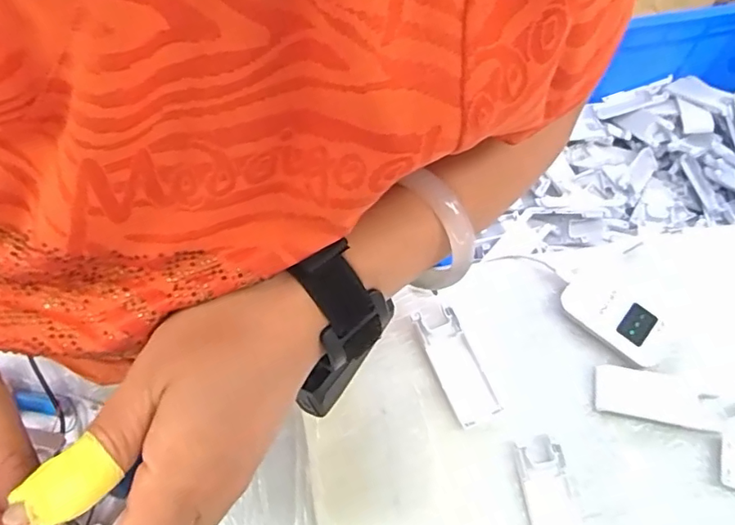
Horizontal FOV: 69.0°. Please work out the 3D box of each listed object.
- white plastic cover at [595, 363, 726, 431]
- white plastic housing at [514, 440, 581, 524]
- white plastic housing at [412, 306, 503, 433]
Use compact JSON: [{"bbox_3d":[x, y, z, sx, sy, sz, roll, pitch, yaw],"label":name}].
[{"bbox_3d":[0.249,0.116,0.461,0.104,0.007,0.042,10,67,3],"label":"white plastic cover"},{"bbox_3d":[0.147,0.196,0.421,0.039,0.012,0.100,-7,67,-5],"label":"white plastic housing"},{"bbox_3d":[0.076,0.088,0.461,0.037,0.015,0.099,-22,69,-10],"label":"white plastic housing"}]

